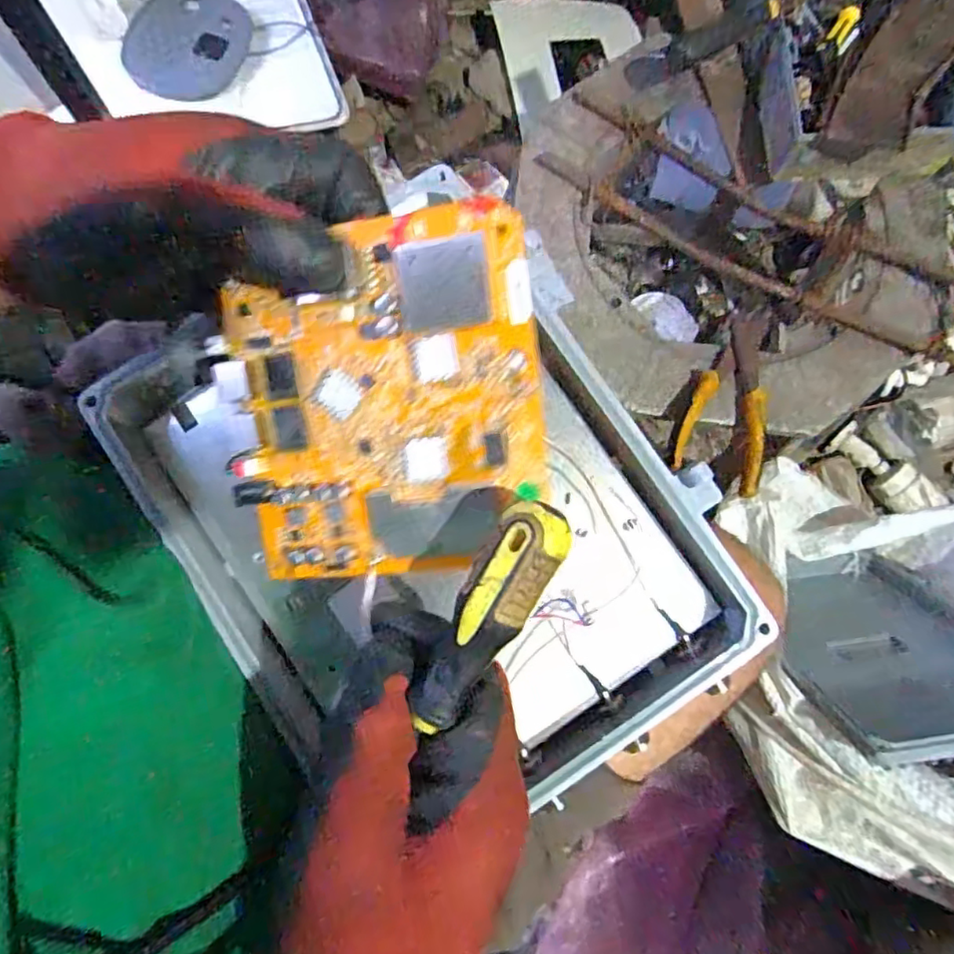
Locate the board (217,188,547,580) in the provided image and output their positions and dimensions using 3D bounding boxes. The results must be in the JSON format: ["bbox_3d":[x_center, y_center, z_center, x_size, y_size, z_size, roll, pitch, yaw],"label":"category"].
[{"bbox_3d":[-0.036,-0.027,0.235,0.119,0.005,0.130,-5,99,13],"label":"board"}]

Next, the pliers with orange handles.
[{"bbox_3d":[0.211,-0.071,0.524,0.065,0.025,0.168,13,75,1],"label":"pliers with orange handles"}]

